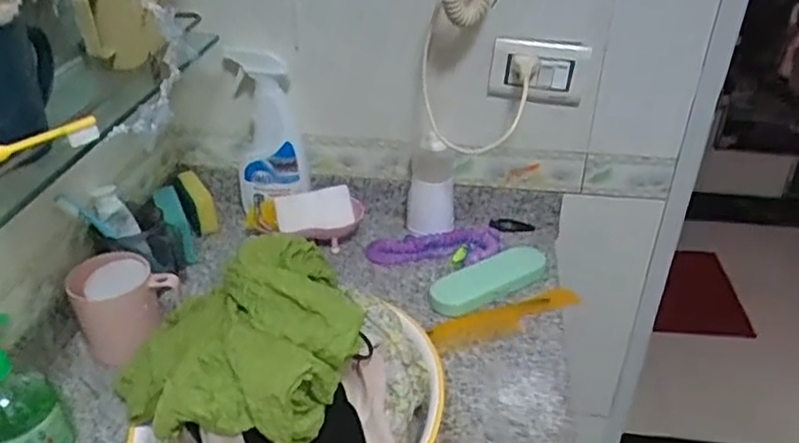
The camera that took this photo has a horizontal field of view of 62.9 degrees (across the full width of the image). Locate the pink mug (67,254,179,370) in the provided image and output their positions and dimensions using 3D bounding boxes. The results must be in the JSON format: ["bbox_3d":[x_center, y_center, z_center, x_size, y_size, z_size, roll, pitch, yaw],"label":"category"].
[{"bbox_3d":[-0.298,0.100,0.715,0.096,0.105,0.080,14,35,18],"label":"pink mug"}]

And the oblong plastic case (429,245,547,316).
[{"bbox_3d":[0.116,0.074,0.852,0.173,0.024,0.061,-17,38,-26],"label":"oblong plastic case"}]

